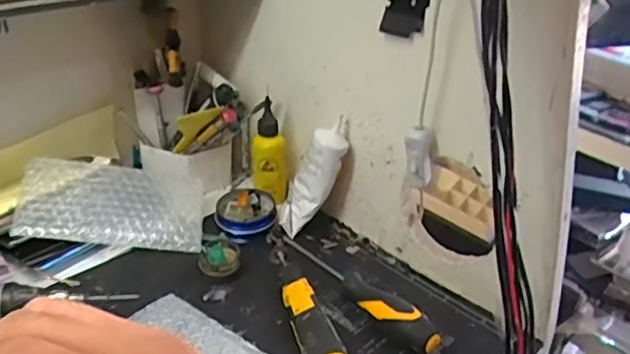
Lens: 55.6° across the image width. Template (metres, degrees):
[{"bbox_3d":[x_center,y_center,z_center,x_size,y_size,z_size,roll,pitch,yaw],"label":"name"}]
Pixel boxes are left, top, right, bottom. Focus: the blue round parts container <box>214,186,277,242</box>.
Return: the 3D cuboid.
[{"bbox_3d":[-0.073,0.037,0.625,0.063,0.029,0.052,-16,37,-31],"label":"blue round parts container"}]

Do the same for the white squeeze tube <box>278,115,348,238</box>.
[{"bbox_3d":[-0.001,0.001,0.599,0.032,0.127,0.028,17,27,-20],"label":"white squeeze tube"}]

